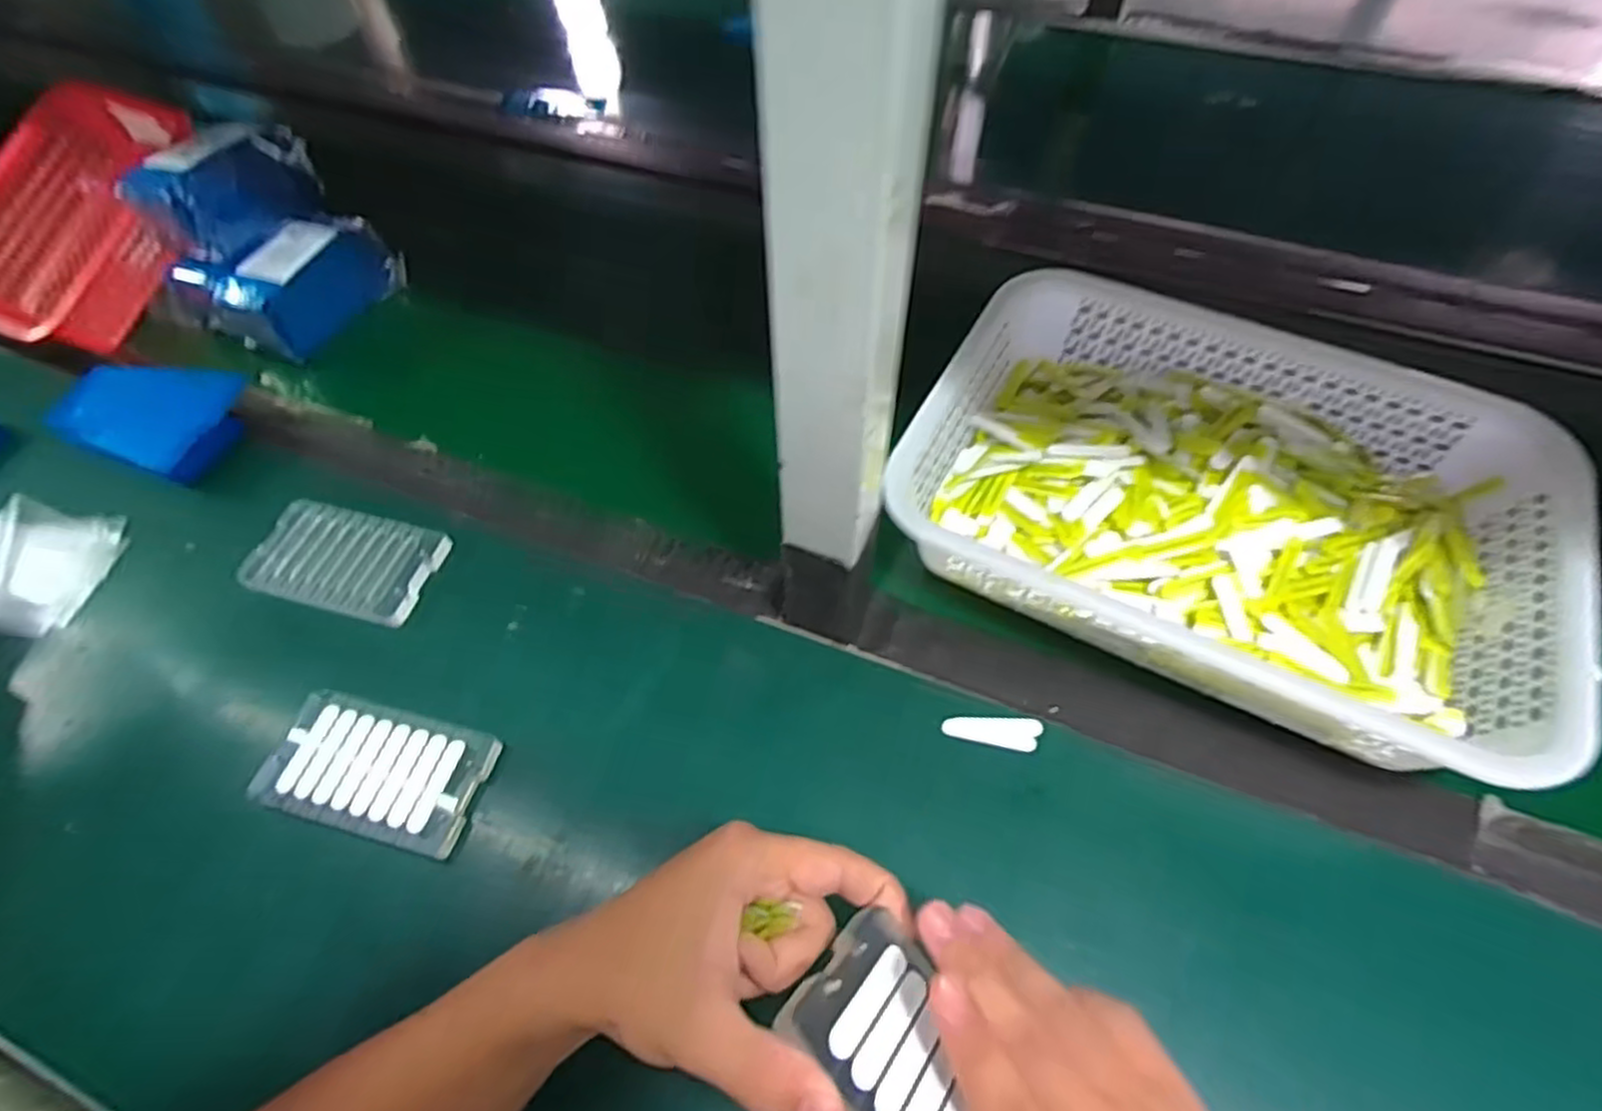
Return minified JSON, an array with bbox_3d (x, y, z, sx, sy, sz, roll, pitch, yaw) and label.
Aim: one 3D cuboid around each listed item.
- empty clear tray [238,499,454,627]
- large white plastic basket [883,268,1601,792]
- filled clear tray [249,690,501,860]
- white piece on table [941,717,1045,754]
[{"bbox_3d":[-0.305,0.002,0.505,0.115,0.021,0.075,12,57,9],"label":"empty clear tray"},{"bbox_3d":[0.259,-0.038,0.473,0.353,0.080,0.246,24,60,16],"label":"large white plastic basket"},{"bbox_3d":[-0.241,0.121,0.424,0.121,0.014,0.068,12,57,9],"label":"filled clear tray"},{"bbox_3d":[0.110,0.102,0.427,0.055,0.004,0.019,2,56,3],"label":"white piece on table"}]

